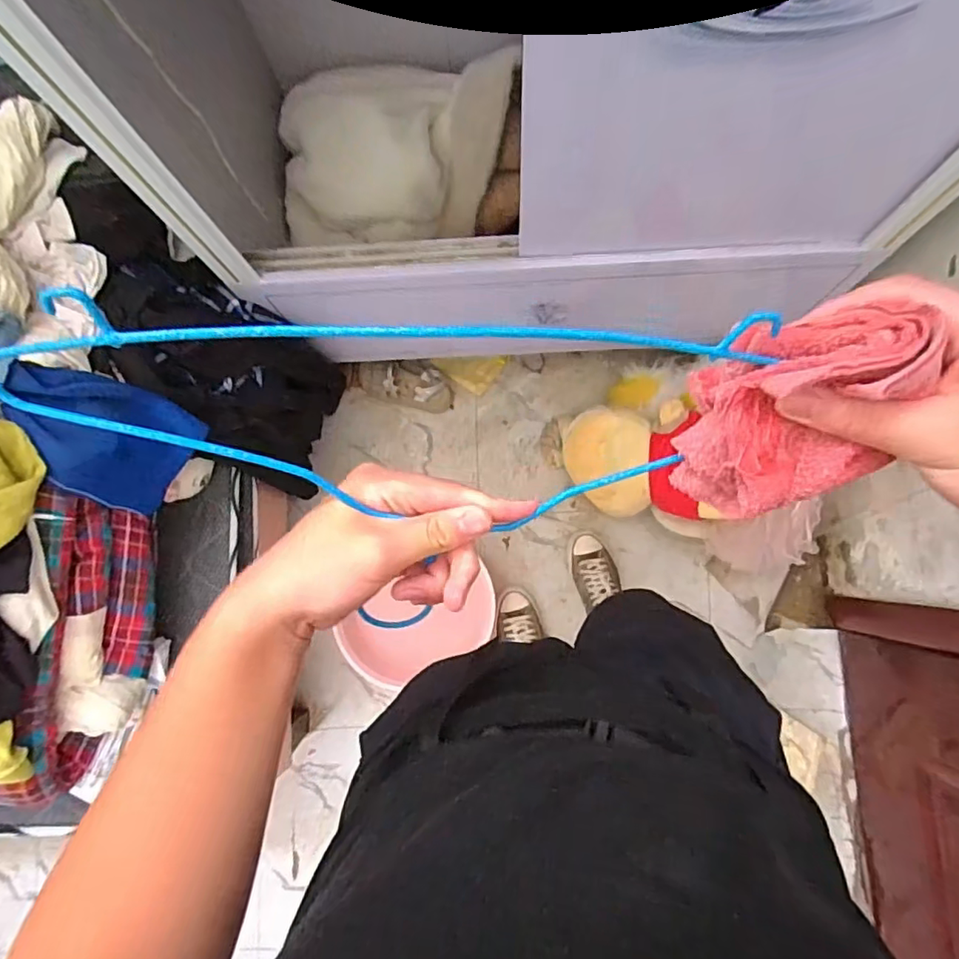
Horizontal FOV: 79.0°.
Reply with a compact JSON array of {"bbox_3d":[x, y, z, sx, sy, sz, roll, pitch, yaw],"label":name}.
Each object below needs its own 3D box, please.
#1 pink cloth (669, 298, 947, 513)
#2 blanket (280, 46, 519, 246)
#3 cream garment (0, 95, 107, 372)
[{"bbox_3d":[0.157,-0.033,0.291,0.096,0.087,0.090,-2,83,3],"label":"pink cloth"},{"bbox_3d":[-0.174,-0.658,1.159,0.460,0.206,0.351,3,83,4],"label":"blanket"},{"bbox_3d":[-0.710,-0.381,0.843,0.233,0.141,0.482,-37,82,-2],"label":"cream garment"}]

